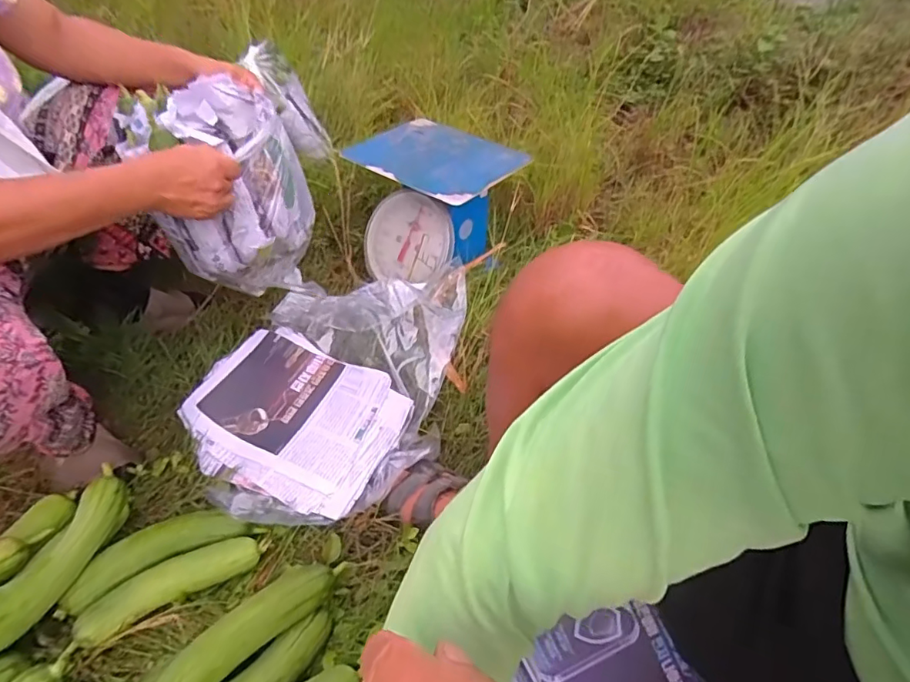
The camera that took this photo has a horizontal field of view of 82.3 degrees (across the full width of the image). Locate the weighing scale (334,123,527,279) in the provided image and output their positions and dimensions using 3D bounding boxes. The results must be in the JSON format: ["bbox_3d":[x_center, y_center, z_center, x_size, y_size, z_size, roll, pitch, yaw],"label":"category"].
[{"bbox_3d":[-0.046,-0.279,1.062,0.273,0.233,0.273,33,54,26],"label":"weighing scale"}]

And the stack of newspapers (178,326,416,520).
[{"bbox_3d":[-0.248,0.112,0.812,0.306,0.039,0.251,21,50,17],"label":"stack of newspapers"}]

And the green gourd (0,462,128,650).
[{"bbox_3d":[-0.493,0.263,0.614,0.070,0.064,0.259,16,49,13],"label":"green gourd"}]

